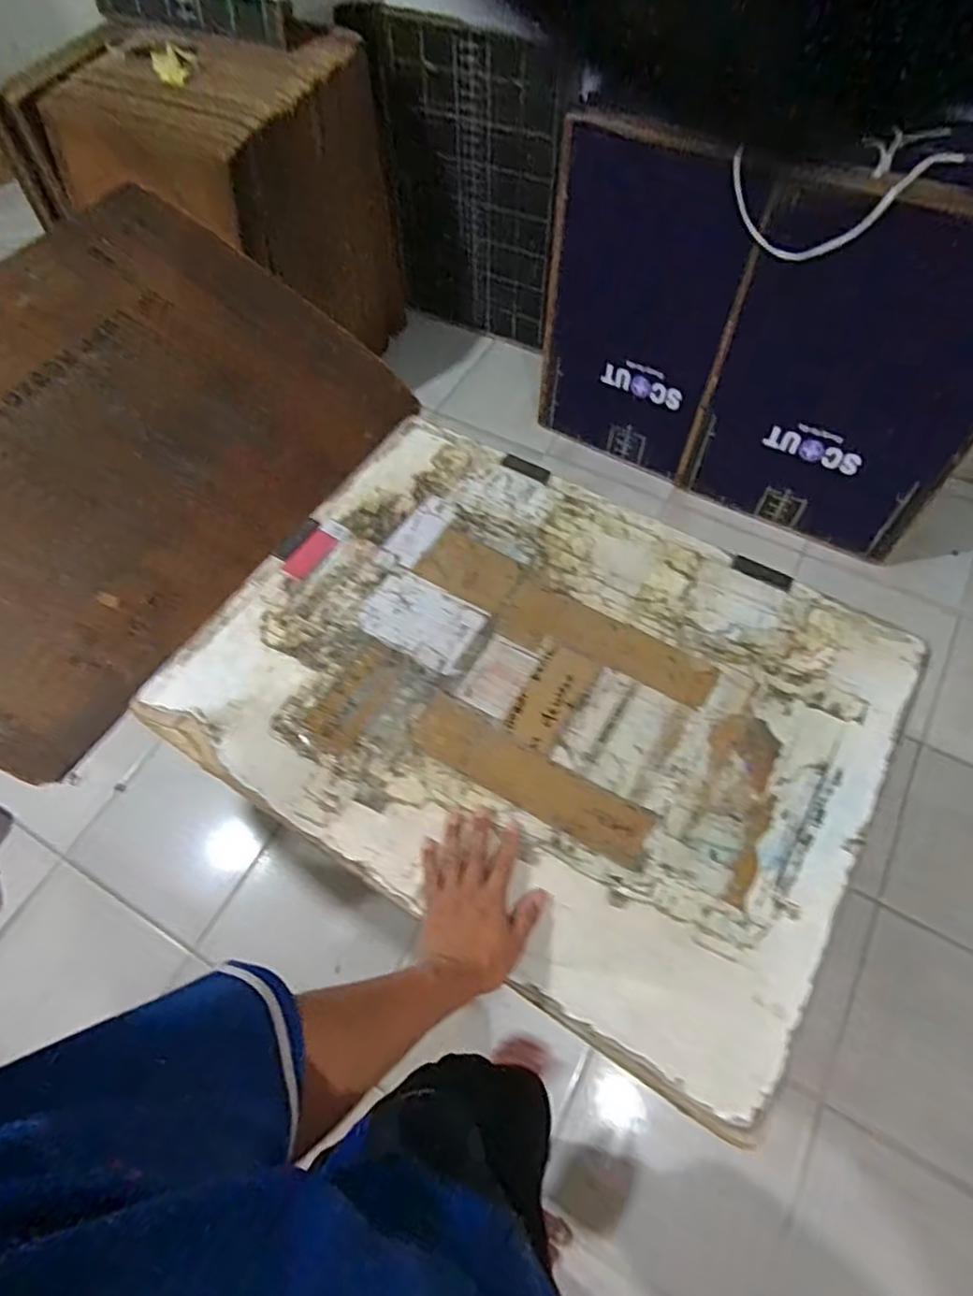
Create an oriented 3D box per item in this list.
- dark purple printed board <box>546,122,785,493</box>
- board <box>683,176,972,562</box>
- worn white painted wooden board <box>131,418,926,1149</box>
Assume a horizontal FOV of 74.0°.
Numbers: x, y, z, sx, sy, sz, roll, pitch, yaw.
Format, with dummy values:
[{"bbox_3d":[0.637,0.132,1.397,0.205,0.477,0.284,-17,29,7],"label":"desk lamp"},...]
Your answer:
[{"bbox_3d":[0.379,-0.857,1.690,0.492,0.772,0.030,30,57,19],"label":"dark purple printed board"},{"bbox_3d":[0.843,-0.590,1.520,0.584,0.785,0.037,28,57,19],"label":"board"},{"bbox_3d":[0.059,0.035,0.800,0.787,0.013,0.595,28,65,17],"label":"worn white painted wooden board"}]

